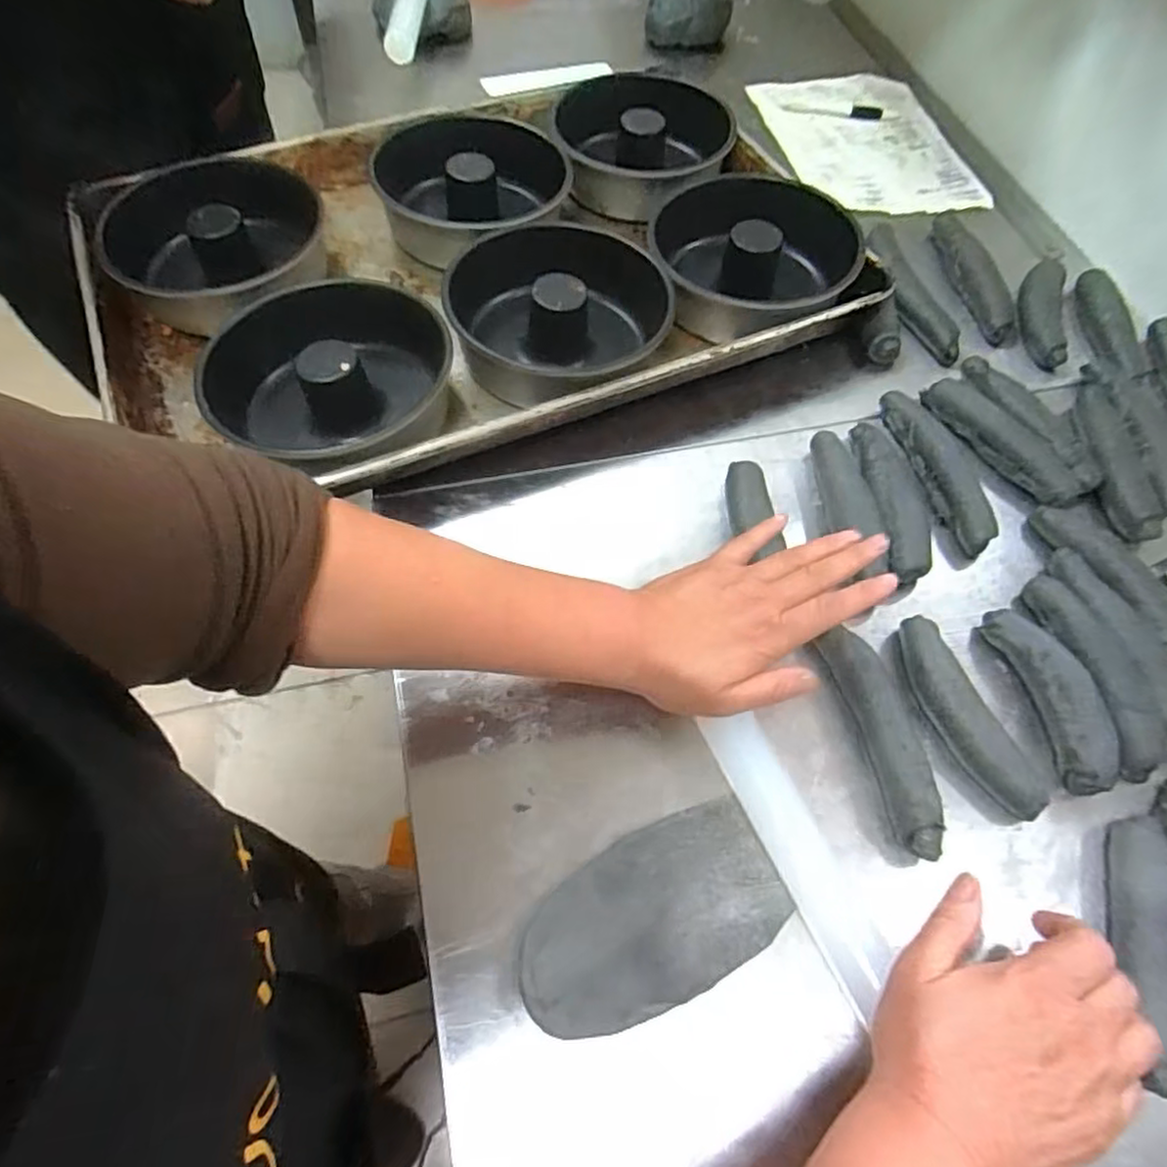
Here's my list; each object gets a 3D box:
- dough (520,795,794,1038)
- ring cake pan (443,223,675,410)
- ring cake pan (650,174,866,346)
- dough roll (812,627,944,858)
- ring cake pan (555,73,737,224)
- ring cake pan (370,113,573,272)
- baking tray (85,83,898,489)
[{"bbox_3d":[0.036,0.177,0.366,0.144,0.011,0.079,-21,64,-14],"label":"dough"},{"bbox_3d":[-0.028,-0.206,0.544,0.168,0.062,0.163,1,61,-2],"label":"ring cake pan"},{"bbox_3d":[0.140,-0.268,0.582,0.168,0.060,0.174,17,62,6],"label":"ring cake pan"},{"bbox_3d":[0.181,0.091,0.409,0.031,0.030,0.133,-11,62,-9],"label":"dough roll"},{"bbox_3d":[0.060,-0.420,0.668,0.162,0.059,0.155,1,61,-2],"label":"ring cake pan"},{"bbox_3d":[-0.098,-0.355,0.621,0.164,0.057,0.190,-10,62,-8],"label":"ring cake pan"},{"bbox_3d":[-0.087,-0.282,0.582,0.583,0.063,0.396,-21,64,-14],"label":"baking tray"}]

